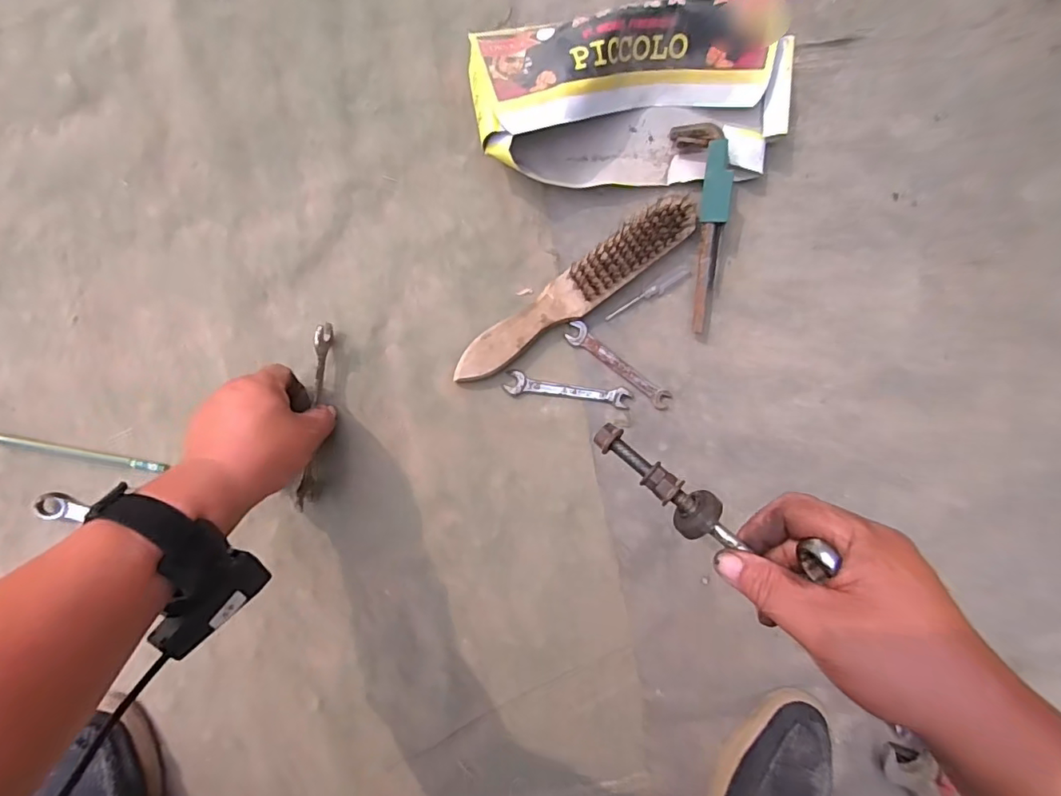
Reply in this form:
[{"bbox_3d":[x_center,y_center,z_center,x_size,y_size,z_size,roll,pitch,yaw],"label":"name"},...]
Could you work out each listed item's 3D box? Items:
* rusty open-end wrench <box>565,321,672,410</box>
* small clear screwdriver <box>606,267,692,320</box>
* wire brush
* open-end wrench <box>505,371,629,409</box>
[{"bbox_3d":[0.085,-0.030,0.493,0.119,0.004,0.021,35,90,-9],"label":"rusty open-end wrench"},{"bbox_3d":[0.111,-0.097,0.492,0.088,0.006,0.011,-30,98,-3],"label":"small clear screwdriver"},{"bbox_3d":[0.041,-0.096,0.471,0.250,0.023,0.044,-38,99,-2],"label":"wire brush"},{"bbox_3d":[0.037,-0.006,0.486,0.118,0.006,0.020,9,94,-8],"label":"open-end wrench"}]

